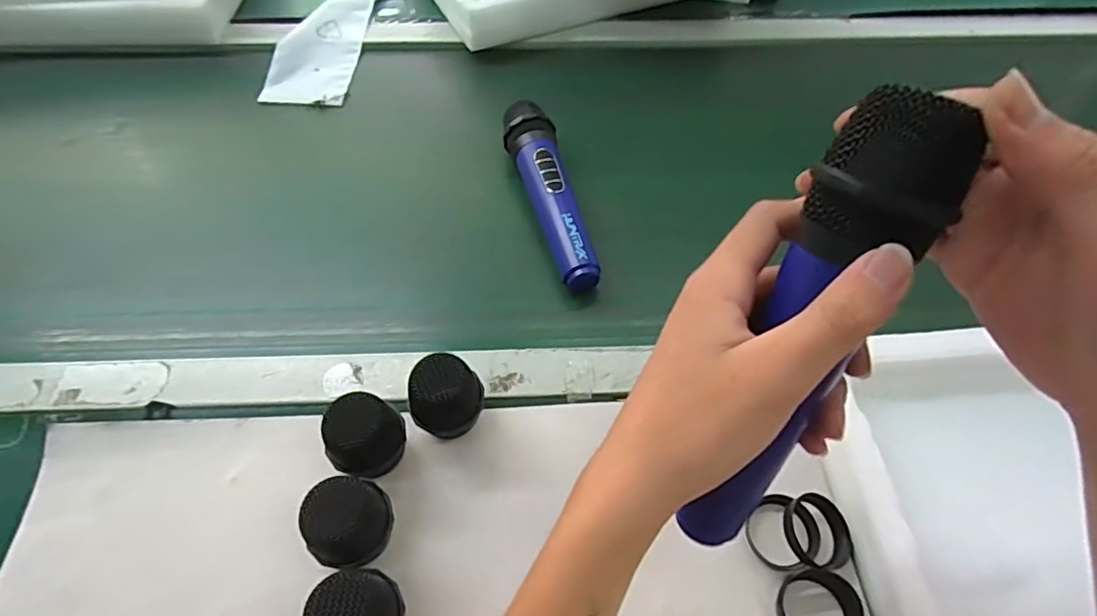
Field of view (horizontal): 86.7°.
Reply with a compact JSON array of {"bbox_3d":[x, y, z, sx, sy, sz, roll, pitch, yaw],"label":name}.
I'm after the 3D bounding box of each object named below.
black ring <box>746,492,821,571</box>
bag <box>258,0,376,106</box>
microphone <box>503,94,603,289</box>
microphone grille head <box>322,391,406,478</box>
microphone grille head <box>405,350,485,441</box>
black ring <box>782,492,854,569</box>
[{"bbox_3d":[0.146,0.139,0.359,0.041,0.012,0.042,0,55,0],"label":"black ring"},{"bbox_3d":[-0.246,-0.333,0.674,0.087,0.021,0.277,5,56,2],"label":"bag"},{"bbox_3d":[0.002,-0.100,0.508,0.042,0.054,0.192,-13,57,-10],"label":"microphone"},{"bbox_3d":[-0.115,0.084,0.366,0.046,0.057,0.042,4,56,1],"label":"microphone grille head"},{"bbox_3d":[-0.066,0.062,0.382,0.046,0.057,0.039,-31,62,-21],"label":"microphone grille head"},{"bbox_3d":[0.164,0.137,0.357,0.044,0.012,0.044,9,63,-18],"label":"black ring"}]

